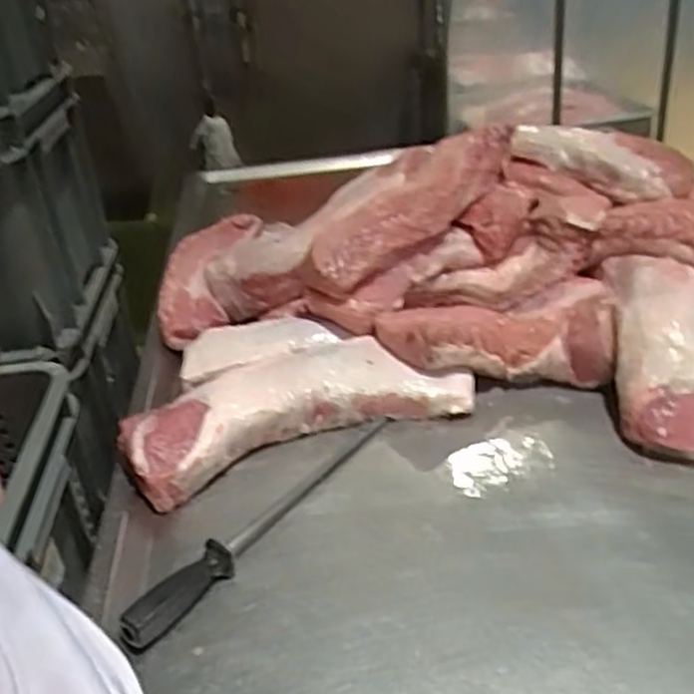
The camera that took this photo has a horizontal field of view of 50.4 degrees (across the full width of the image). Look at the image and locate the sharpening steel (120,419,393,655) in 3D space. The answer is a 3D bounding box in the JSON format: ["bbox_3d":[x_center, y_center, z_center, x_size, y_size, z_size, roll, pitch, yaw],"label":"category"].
[{"bbox_3d":[-0.074,0.173,0.792,0.036,0.034,0.407,18,35,34],"label":"sharpening steel"}]

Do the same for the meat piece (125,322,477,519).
[{"bbox_3d":[-0.092,0.048,0.978,0.416,0.079,0.285,-15,31,-20],"label":"meat piece"}]

